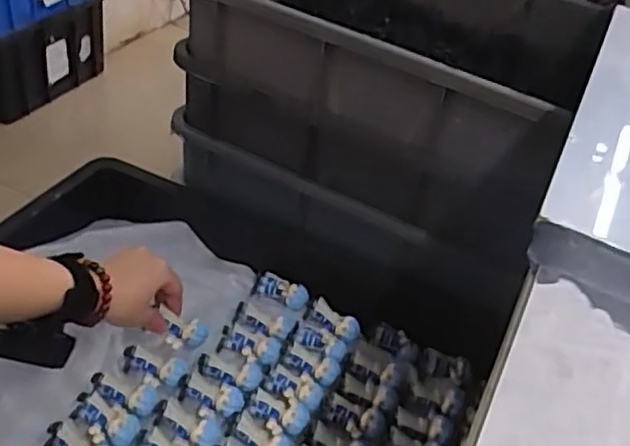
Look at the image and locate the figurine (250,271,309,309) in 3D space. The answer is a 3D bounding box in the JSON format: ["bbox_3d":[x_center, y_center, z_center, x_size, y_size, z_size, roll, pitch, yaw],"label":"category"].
[{"bbox_3d":[-0.039,0.078,0.753,0.066,0.021,0.026,21,41,13],"label":"figurine"}]

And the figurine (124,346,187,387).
[{"bbox_3d":[-0.157,0.143,0.645,0.065,0.020,0.032,12,40,2],"label":"figurine"}]

